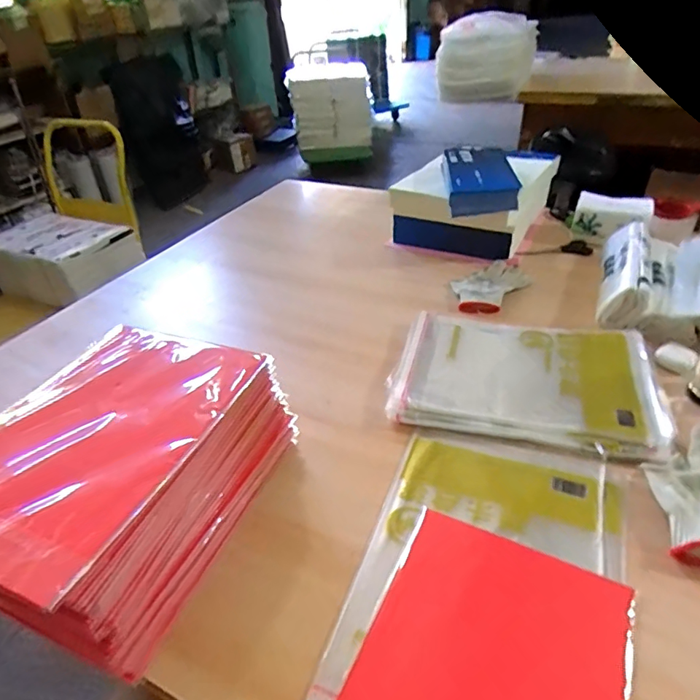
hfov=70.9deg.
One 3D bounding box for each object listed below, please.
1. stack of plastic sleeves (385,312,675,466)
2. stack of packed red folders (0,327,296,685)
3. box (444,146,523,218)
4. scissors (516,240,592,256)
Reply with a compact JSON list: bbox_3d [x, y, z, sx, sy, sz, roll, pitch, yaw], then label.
[{"bbox_3d":[0.246,0.035,0.710,0.347,0.026,0.254,8,38,16],"label":"stack of plastic sleeves"},{"bbox_3d":[-0.238,0.126,0.527,0.228,0.156,0.315,13,39,21],"label":"stack of packed red folders"},{"bbox_3d":[0.263,-0.360,1.022,0.133,0.062,0.264,1,38,7],"label":"box"},{"bbox_3d":[0.432,-0.216,1.043,0.152,0.014,0.052,1,37,6],"label":"scissors"}]

